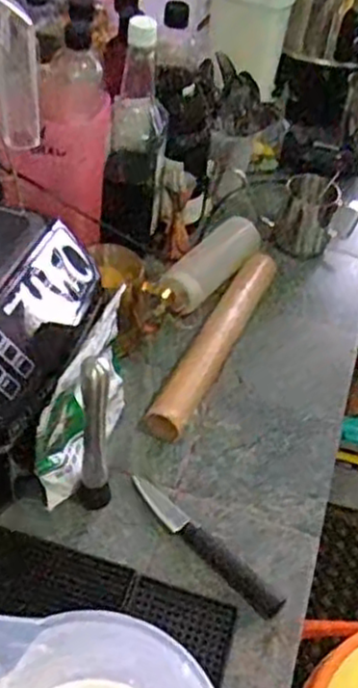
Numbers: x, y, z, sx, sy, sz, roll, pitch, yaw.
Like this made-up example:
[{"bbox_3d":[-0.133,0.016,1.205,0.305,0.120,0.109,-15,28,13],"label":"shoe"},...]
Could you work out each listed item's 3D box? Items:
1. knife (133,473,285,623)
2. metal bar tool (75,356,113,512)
[{"bbox_3d":[0.023,0.195,0.689,0.181,0.019,0.024,36,54,24],"label":"knife"},{"bbox_3d":[-0.076,0.087,0.630,0.028,0.197,0.025,-2,48,-8],"label":"metal bar tool"}]

